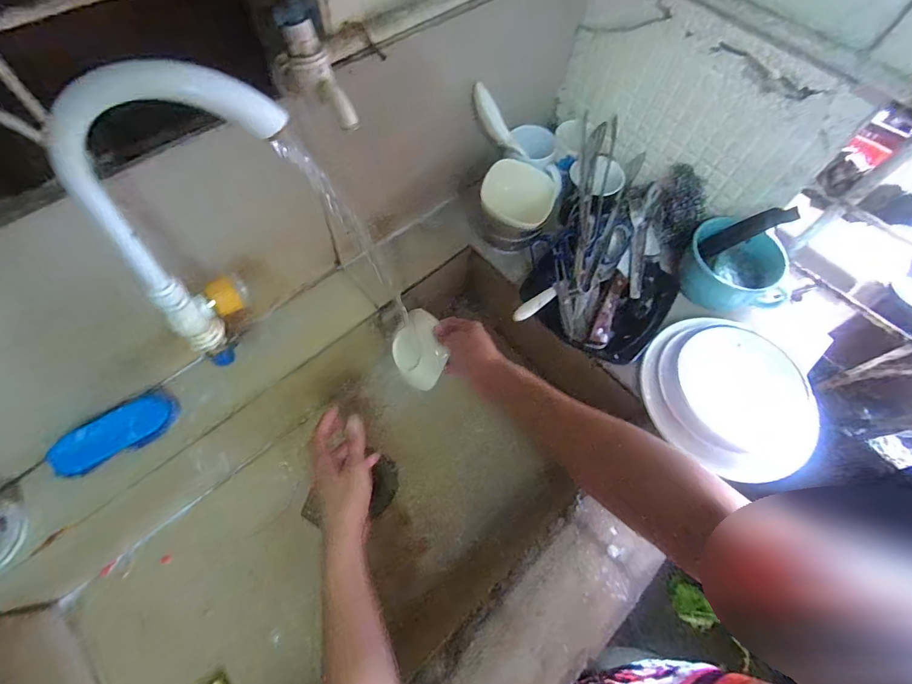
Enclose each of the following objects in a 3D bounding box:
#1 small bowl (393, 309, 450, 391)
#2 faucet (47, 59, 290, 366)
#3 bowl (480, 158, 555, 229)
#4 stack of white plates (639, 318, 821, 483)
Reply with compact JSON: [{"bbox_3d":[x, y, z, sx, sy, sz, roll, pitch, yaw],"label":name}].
[{"bbox_3d":[-0.049,0.012,0.635,0.089,0.098,0.045,38,22,7],"label":"small bowl"},{"bbox_3d":[-0.202,-0.087,0.370,0.164,0.270,0.038,-21,67,-14],"label":"faucet"},{"bbox_3d":[0.097,-0.226,0.660,0.112,0.051,0.112,0,90,-25],"label":"bowl"},{"bbox_3d":[0.377,0.070,0.599,0.215,0.035,0.231,-24,67,-15],"label":"stack of white plates"}]

